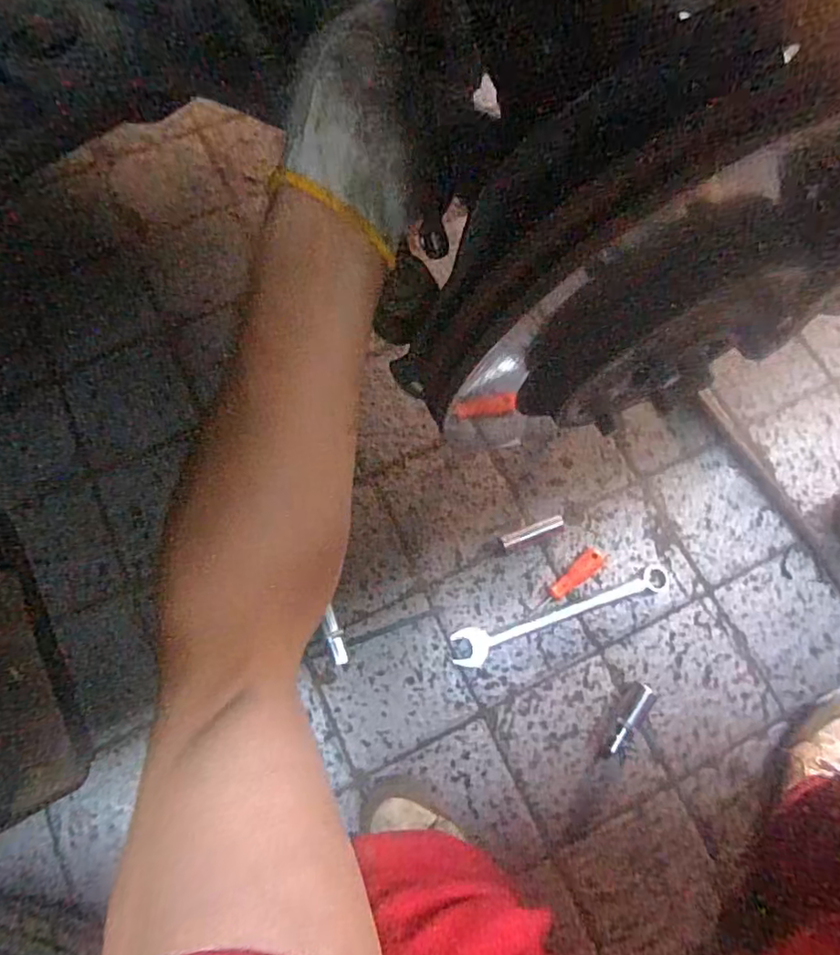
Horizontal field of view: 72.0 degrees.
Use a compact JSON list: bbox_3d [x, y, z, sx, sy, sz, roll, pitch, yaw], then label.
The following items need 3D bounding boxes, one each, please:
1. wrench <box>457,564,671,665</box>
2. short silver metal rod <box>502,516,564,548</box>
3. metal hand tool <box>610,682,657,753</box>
[{"bbox_3d":[0.169,0.161,0.677,0.269,0.006,0.041,-17,73,-6],"label":"wrench"},{"bbox_3d":[0.136,0.065,0.703,0.079,0.015,0.015,-21,74,-7],"label":"short silver metal rod"},{"bbox_3d":[0.233,0.264,0.635,0.030,0.029,0.081,33,75,9],"label":"metal hand tool"}]

